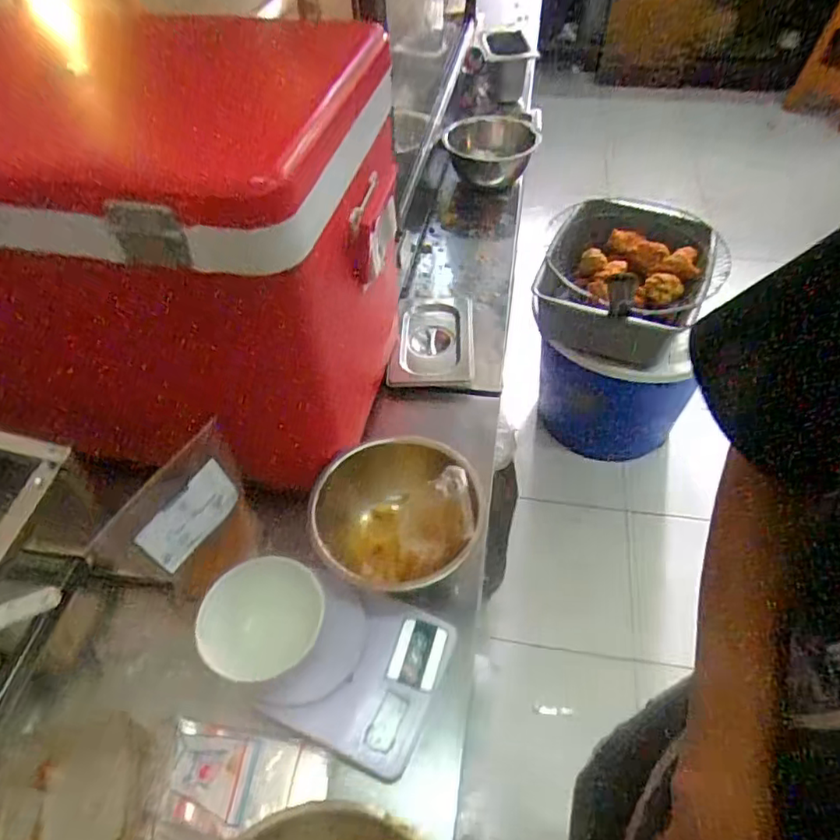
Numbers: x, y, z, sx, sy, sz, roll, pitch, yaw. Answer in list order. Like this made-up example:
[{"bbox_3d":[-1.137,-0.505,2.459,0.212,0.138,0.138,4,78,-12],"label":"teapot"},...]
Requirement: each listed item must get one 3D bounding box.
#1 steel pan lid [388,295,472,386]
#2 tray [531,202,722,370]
[{"bbox_3d":[0.018,-0.111,0.823,0.105,0.018,0.185,1,50,2],"label":"steel pan lid"},{"bbox_3d":[0.491,-0.346,1.440,0.373,0.167,0.531,19,53,16],"label":"tray"}]

